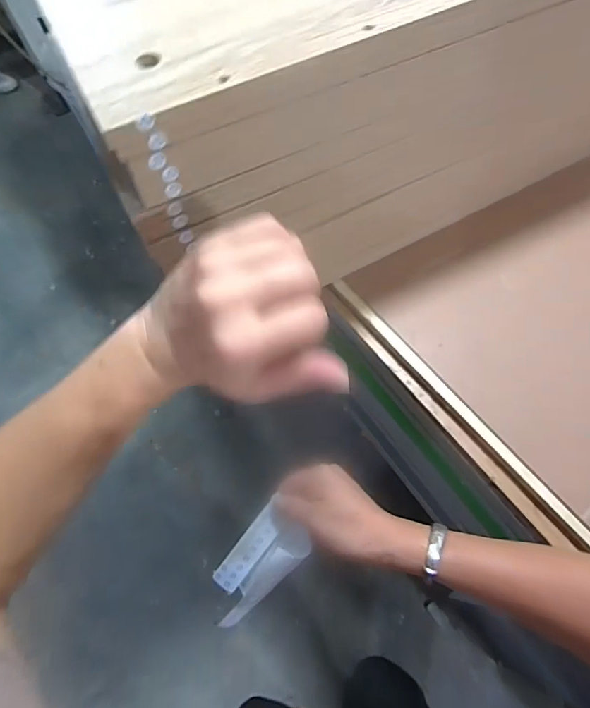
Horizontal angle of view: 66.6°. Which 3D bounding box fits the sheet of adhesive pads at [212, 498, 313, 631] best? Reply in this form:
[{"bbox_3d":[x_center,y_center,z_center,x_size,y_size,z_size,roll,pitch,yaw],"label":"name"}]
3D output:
[{"bbox_3d":[-0.043,0.210,0.434,0.060,0.035,0.137,38,105,14],"label":"sheet of adhesive pads"}]

